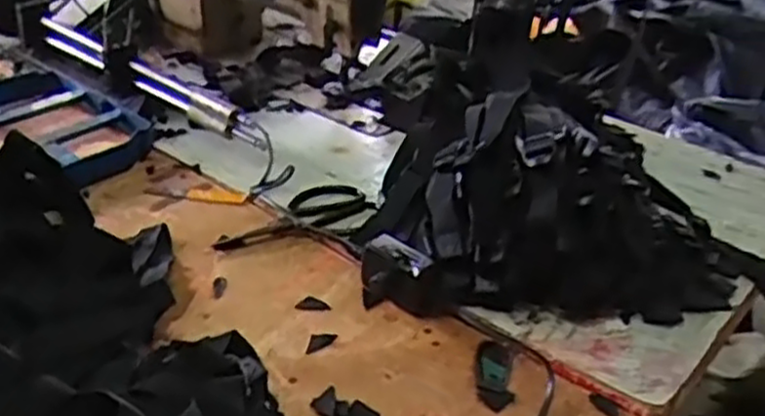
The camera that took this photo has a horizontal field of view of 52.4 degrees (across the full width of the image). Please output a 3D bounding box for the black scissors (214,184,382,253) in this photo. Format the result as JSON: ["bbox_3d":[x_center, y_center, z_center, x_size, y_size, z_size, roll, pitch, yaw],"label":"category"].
[{"bbox_3d":[-0.091,0.007,0.814,0.169,0.036,0.055,-7,34,-17],"label":"black scissors"}]

